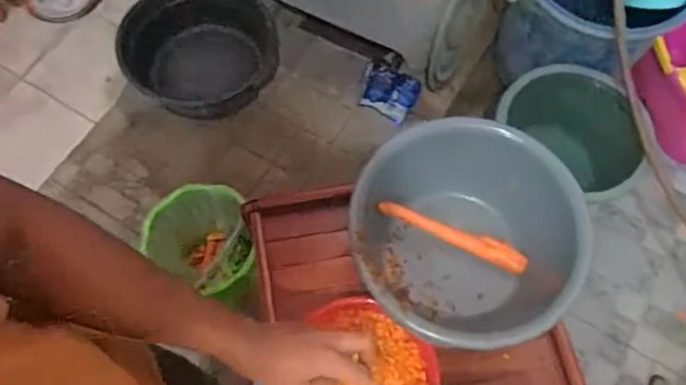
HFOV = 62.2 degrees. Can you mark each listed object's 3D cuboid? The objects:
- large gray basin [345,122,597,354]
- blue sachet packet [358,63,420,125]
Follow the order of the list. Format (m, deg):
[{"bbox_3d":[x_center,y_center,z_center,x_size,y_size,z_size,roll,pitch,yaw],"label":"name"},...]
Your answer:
[{"bbox_3d":[0.163,0.066,0.792,0.290,0.176,0.295,0,67,1],"label":"large gray basin"},{"bbox_3d":[0.129,-0.277,1.599,0.158,0.137,0.011,27,33,15],"label":"blue sachet packet"}]

